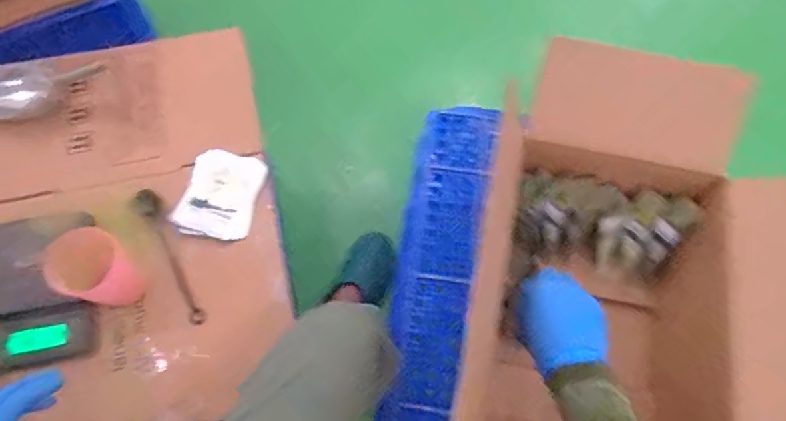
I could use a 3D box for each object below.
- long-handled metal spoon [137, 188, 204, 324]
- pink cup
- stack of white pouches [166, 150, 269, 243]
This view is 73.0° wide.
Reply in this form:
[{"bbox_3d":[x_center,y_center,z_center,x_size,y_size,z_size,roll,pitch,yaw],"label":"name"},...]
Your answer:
[{"bbox_3d":[-0.300,0.060,0.723,0.029,0.021,0.203,-29,72,-11],"label":"long-handled metal spoon"},{"bbox_3d":[-0.369,0.075,0.668,0.076,0.100,0.081,1,68,-2],"label":"pink cup"},{"bbox_3d":[-0.249,-0.024,0.766,0.107,0.005,0.128,12,68,2],"label":"stack of white pouches"}]

